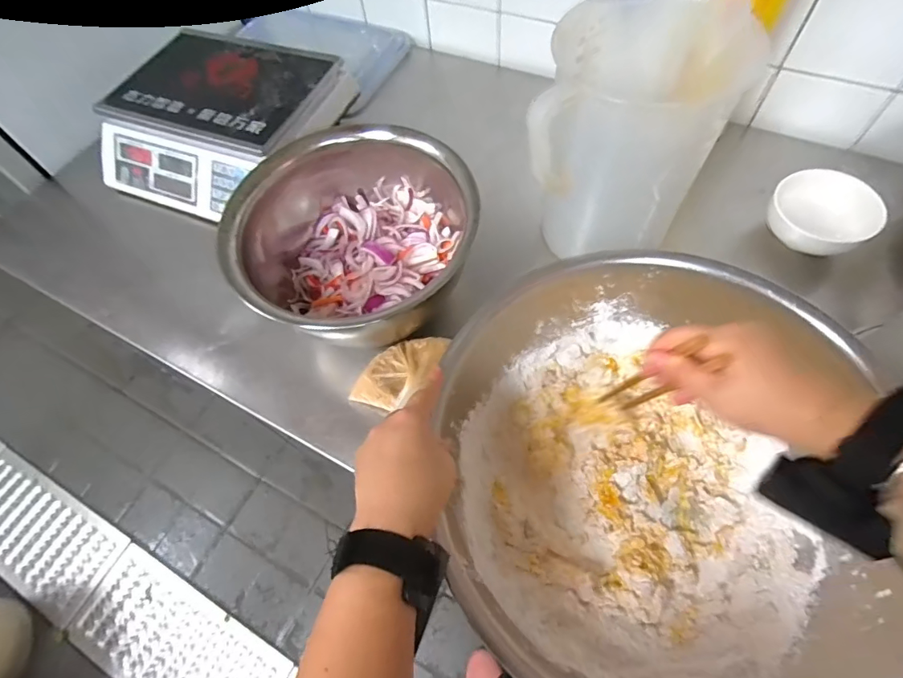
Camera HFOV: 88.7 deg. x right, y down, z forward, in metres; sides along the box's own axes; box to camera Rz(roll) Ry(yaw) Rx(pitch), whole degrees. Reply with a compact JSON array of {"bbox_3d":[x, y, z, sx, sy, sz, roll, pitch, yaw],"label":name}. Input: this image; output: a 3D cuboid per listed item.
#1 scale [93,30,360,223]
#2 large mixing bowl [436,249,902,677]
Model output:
[{"bbox_3d":[-0.377,-0.359,0.751,0.328,0.100,0.303,21,64,14],"label":"scale"},{"bbox_3d":[0.174,0.120,0.438,0.341,0.132,0.381,-1,61,3],"label":"large mixing bowl"}]

